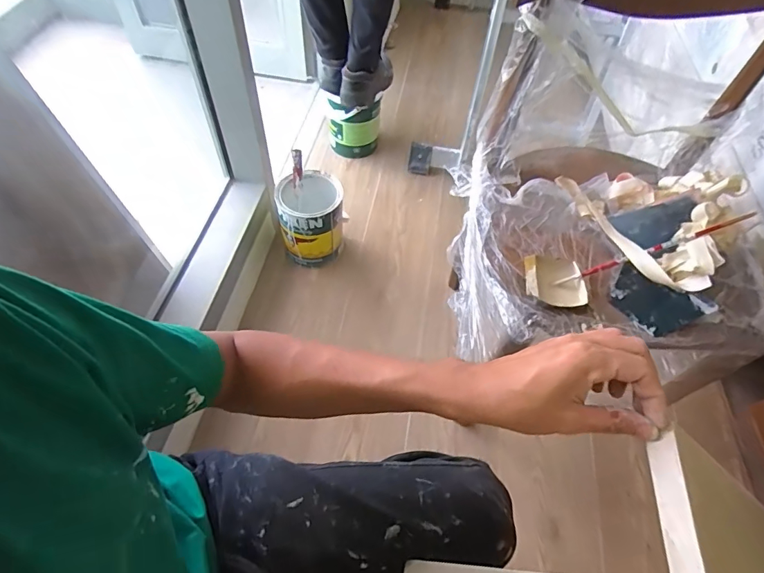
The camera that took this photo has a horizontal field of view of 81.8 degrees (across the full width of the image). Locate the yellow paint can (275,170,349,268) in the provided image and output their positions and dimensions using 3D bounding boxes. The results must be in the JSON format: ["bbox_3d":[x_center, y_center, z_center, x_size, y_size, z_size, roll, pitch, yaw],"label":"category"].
[{"bbox_3d":[-0.184,-0.166,1.162,0.158,0.215,0.164,2,56,-2],"label":"yellow paint can"}]

